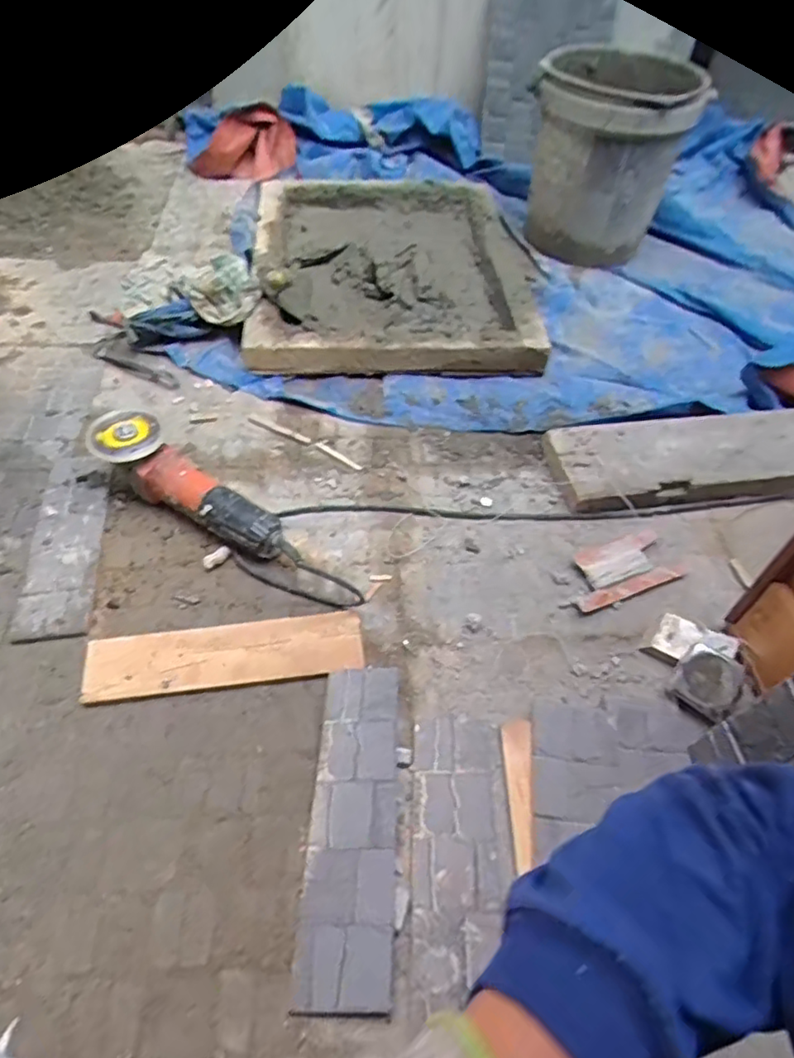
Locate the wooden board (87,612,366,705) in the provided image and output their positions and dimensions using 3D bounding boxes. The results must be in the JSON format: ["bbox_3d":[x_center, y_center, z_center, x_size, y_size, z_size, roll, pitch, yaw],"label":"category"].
[{"bbox_3d":[-0.187,0.139,0.710,0.296,0.016,0.072,-5,51,-10],"label":"wooden board"}]

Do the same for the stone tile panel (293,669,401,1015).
[{"bbox_3d":[-0.039,0.271,0.604,0.081,0.025,0.297,4,50,-2],"label":"stone tile panel"}]

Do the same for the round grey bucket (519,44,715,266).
[{"bbox_3d":[0.425,-0.766,1.313,0.301,0.327,0.340,19,51,10],"label":"round grey bucket"}]

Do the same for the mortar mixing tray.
[{"bbox_3d":[0.009,-0.517,1.236,0.547,0.108,0.670,-1,50,-6],"label":"mortar mixing tray"}]

